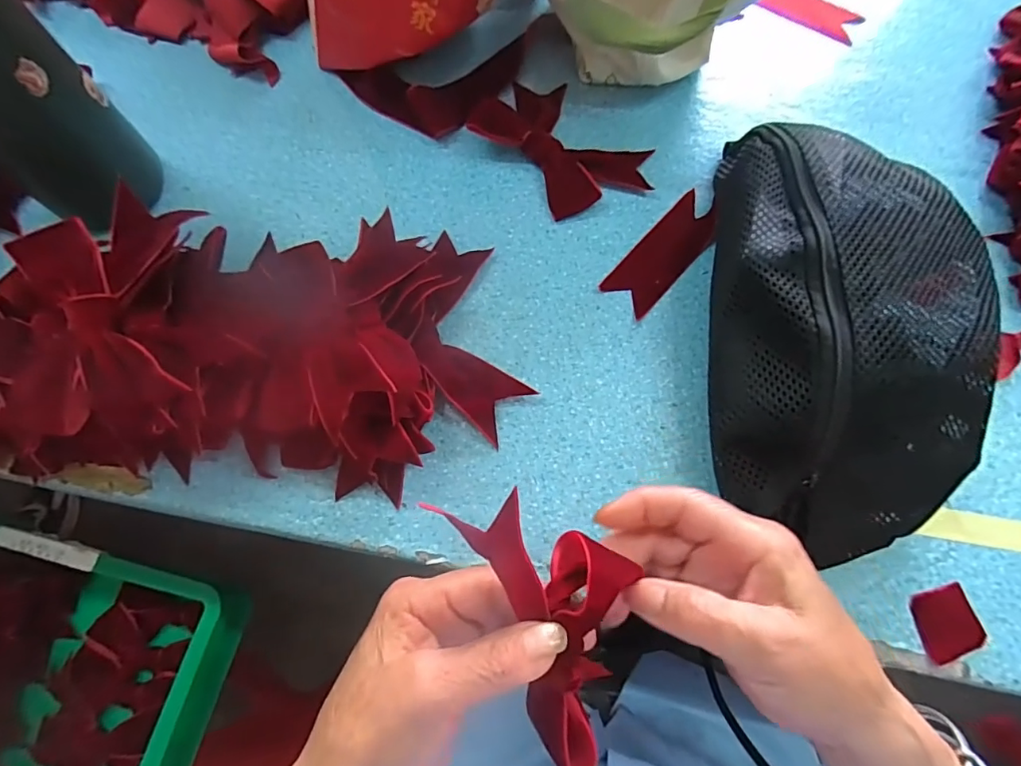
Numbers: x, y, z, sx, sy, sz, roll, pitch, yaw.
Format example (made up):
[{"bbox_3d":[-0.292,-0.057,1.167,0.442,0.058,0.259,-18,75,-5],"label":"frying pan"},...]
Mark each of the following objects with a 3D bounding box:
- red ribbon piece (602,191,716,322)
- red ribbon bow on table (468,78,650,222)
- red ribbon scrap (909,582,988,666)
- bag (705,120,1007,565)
[{"bbox_3d":[0.111,-0.093,0.355,0.038,0.006,0.103,41,76,14],"label":"red ribbon piece"},{"bbox_3d":[0.037,-0.187,0.380,0.092,0.024,0.135,-43,75,-13],"label":"red ribbon bow on table"},{"bbox_3d":[0.241,0.132,0.274,0.035,0.006,0.034,-17,71,-5],"label":"red ribbon scrap"},{"bbox_3d":[0.189,-0.030,0.286,0.159,0.091,0.259,4,71,2],"label":"bag"}]

